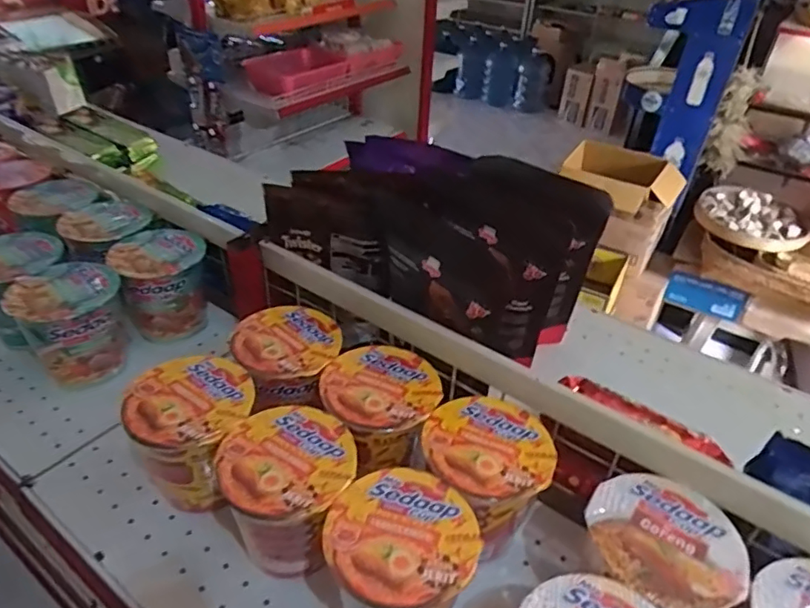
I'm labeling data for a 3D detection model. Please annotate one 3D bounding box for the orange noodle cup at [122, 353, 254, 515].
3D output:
[{"bbox_3d":[-0.187,0.122,0.517,0.100,0.108,0.101,2,38,-1],"label":"orange noodle cup"}]

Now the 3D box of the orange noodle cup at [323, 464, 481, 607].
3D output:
[{"bbox_3d":[-0.003,0.201,0.434,0.102,0.106,0.107,2,38,-1],"label":"orange noodle cup"}]

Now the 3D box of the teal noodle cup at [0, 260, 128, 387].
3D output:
[{"bbox_3d":[-0.360,0.023,0.620,0.099,0.105,0.101,-16,42,-23],"label":"teal noodle cup"}]

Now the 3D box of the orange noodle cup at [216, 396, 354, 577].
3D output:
[{"bbox_3d":[-0.092,0.157,0.476,0.097,0.100,0.104,2,38,-1],"label":"orange noodle cup"}]

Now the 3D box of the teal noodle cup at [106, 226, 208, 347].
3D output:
[{"bbox_3d":[-0.290,-0.020,0.690,0.098,0.107,0.085,-16,42,-22],"label":"teal noodle cup"}]

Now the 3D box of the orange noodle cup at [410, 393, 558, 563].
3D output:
[{"bbox_3d":[0.069,0.156,0.500,0.104,0.103,0.110,2,38,-1],"label":"orange noodle cup"}]

